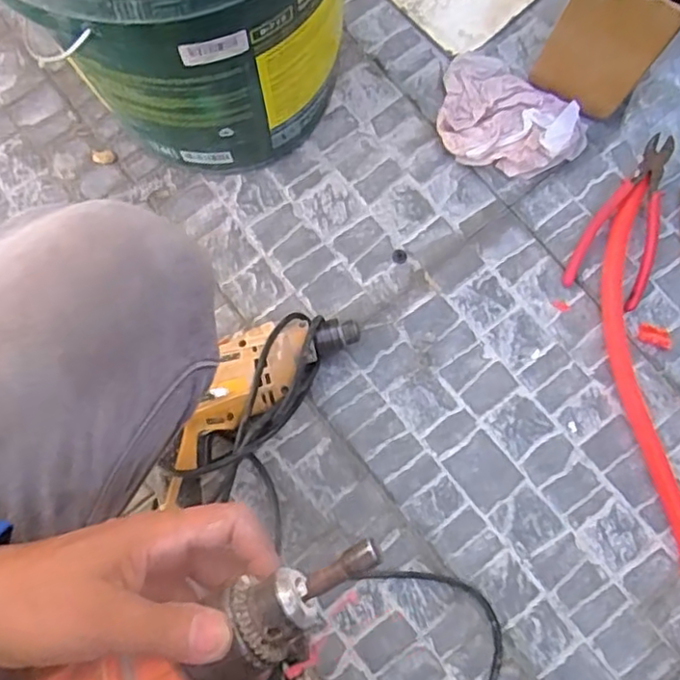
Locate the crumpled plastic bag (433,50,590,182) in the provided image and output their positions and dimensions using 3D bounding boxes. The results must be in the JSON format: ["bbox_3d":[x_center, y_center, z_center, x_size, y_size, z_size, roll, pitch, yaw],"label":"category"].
[{"bbox_3d":[0.176,-0.238,0.708,0.166,0.038,0.118,38,83,7],"label":"crumpled plastic bag"}]

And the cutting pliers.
[{"bbox_3d":[0.306,-0.129,0.687,0.080,0.029,0.179,23,81,5],"label":"cutting pliers"}]

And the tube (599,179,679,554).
[{"bbox_3d":[0.310,0.037,0.661,0.057,0.021,0.396,-5,80,0],"label":"tube"}]

